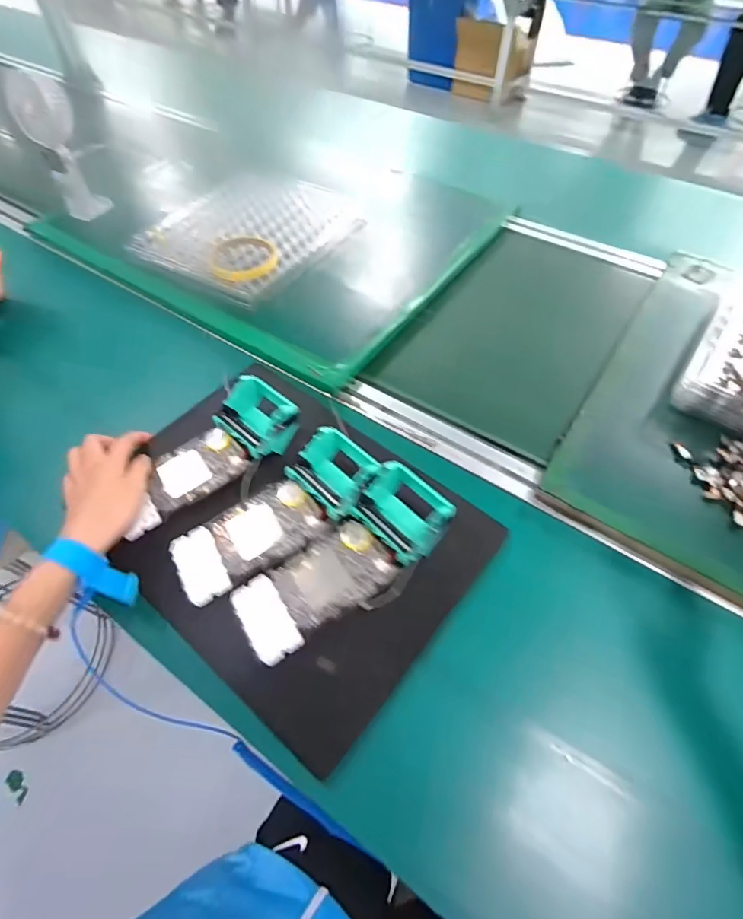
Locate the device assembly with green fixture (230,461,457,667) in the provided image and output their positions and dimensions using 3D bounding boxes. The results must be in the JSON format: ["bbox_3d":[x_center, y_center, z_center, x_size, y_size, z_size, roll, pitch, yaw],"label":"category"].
[{"bbox_3d":[-0.021,0.086,0.377,0.181,0.058,0.084,-32,62,-21],"label":"device assembly with green fixture"}]

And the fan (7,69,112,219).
[{"bbox_3d":[-0.451,-0.448,0.674,0.076,0.192,0.052,-26,60,-18],"label":"fan"}]

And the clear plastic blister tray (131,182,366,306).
[{"bbox_3d":[-0.178,-0.348,0.676,0.246,0.031,0.287,31,61,19],"label":"clear plastic blister tray"}]

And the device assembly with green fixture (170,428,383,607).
[{"bbox_3d":[-0.083,0.048,0.407,0.188,0.029,0.078,-37,63,-9],"label":"device assembly with green fixture"}]

